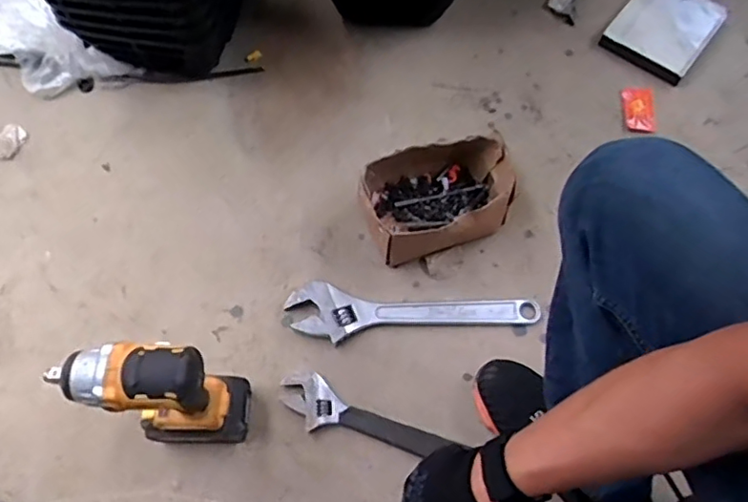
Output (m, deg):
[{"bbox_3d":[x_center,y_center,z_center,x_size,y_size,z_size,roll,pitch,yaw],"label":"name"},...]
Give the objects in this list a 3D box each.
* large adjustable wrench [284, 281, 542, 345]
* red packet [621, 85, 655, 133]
[{"bbox_3d":[0.057,0.093,0.805,0.351,0.024,0.078,4,65,-1],"label":"large adjustable wrench"},{"bbox_3d":[0.455,-0.246,0.981,0.053,0.014,0.090,6,65,0],"label":"red packet"}]

